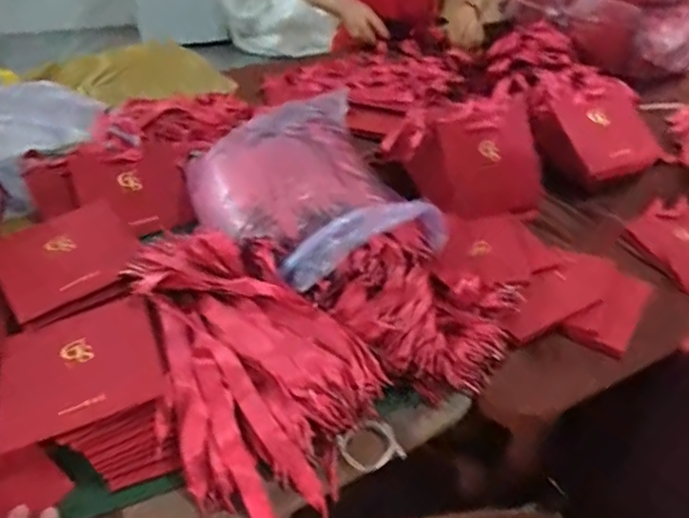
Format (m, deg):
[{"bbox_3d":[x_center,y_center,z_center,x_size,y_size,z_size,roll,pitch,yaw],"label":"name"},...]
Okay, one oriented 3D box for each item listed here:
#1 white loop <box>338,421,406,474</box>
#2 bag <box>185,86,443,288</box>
[{"bbox_3d":[0.024,0.177,0.532,0.056,0.023,0.046,-21,47,-26],"label":"white loop"},{"bbox_3d":[-0.044,-0.099,0.694,0.248,0.077,0.280,-18,45,-24],"label":"bag"}]

